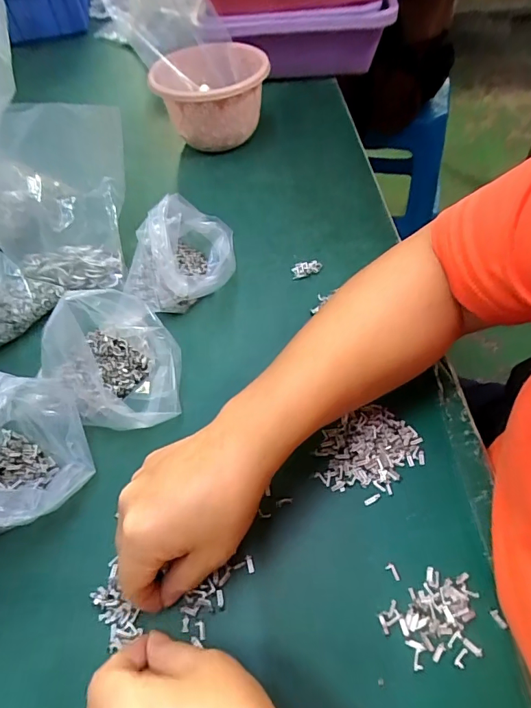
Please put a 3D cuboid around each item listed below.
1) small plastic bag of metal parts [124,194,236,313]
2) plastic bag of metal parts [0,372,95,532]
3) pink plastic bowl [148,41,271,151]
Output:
[{"bbox_3d":[-0.078,-0.093,0.408,0.109,0.072,0.107,-35,59,-19],"label":"small plastic bag of metal parts"},{"bbox_3d":[-0.183,0.072,0.289,0.107,0.086,0.089,-10,54,-2],"label":"plastic bag of metal parts"},{"bbox_3d":[-0.069,-0.337,0.570,0.139,0.101,0.150,-2,54,3],"label":"pink plastic bowl"}]

